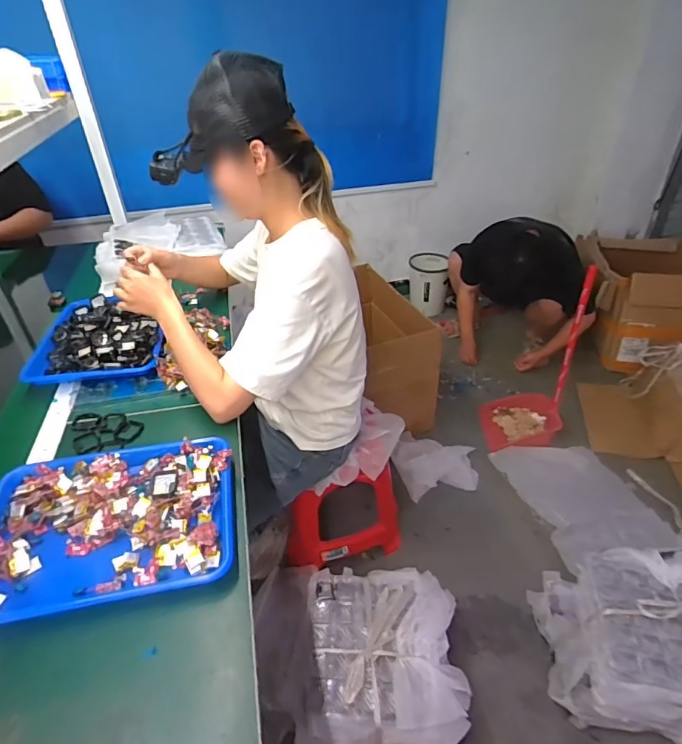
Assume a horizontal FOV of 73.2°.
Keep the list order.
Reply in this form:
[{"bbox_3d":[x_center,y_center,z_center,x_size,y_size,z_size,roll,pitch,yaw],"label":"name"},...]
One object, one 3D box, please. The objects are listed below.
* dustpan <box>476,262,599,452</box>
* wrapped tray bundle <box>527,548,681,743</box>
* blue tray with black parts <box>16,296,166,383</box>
[{"bbox_3d":[0.681,-0.011,1.620,0.289,0.671,0.276,10,39,16],"label":"dustpan"},{"bbox_3d":[0.702,0.614,1.054,0.429,0.200,0.343,7,39,13],"label":"wrapped tray bundle"},{"bbox_3d":[-0.506,-0.084,0.996,0.256,0.056,0.317,-7,38,-5],"label":"blue tray with black parts"}]

